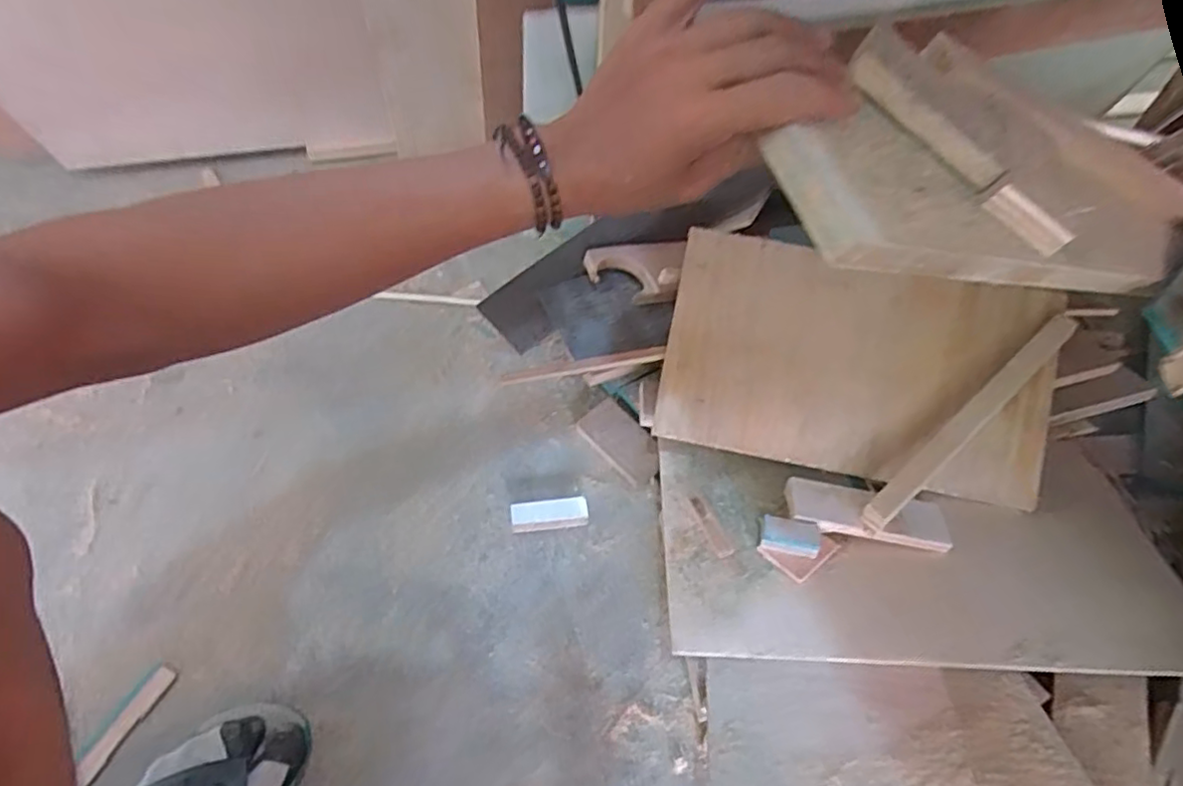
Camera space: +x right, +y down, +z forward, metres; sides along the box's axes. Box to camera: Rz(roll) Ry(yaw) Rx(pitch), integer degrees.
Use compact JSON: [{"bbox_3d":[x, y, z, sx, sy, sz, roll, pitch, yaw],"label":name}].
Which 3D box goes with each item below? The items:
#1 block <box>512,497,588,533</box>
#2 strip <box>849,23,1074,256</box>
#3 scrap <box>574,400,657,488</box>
[{"bbox_3d":[-0.045,0.129,0.674,0.080,0.023,0.027,-6,53,-6],"label":"block"},{"bbox_3d":[0.196,-0.130,0.335,0.151,0.021,0.023,45,60,-3],"label":"strip"},{"bbox_3d":[0.034,0.056,0.729,0.055,0.008,0.109,-39,61,-13],"label":"scrap"}]

